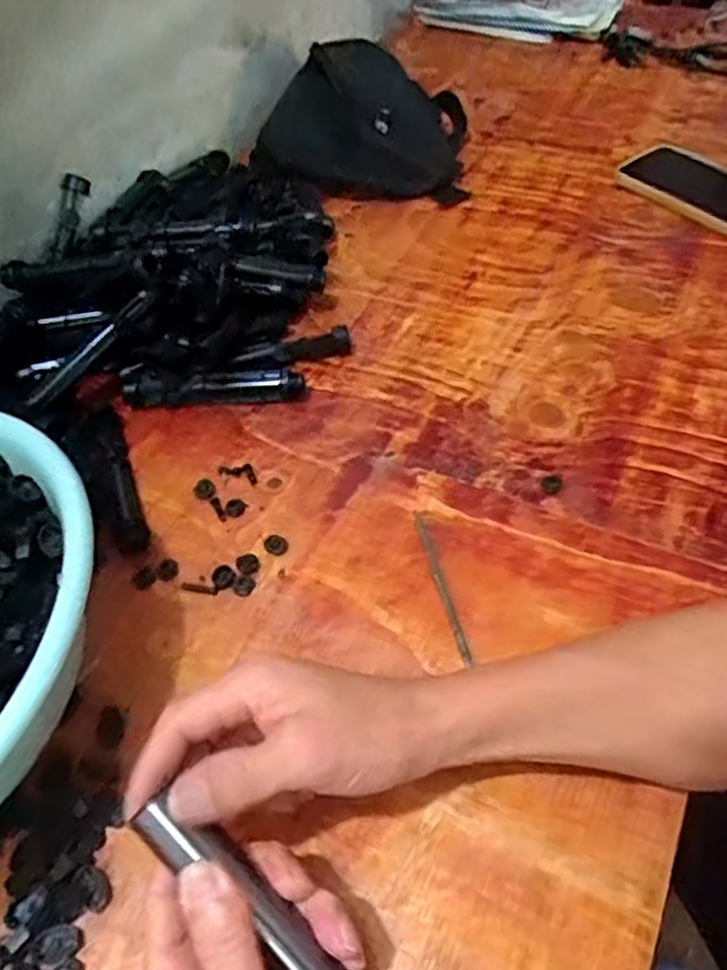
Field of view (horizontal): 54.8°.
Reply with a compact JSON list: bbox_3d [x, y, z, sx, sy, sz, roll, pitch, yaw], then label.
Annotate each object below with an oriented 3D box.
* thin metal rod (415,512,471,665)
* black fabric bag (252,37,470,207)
[{"bbox_3d":[0.049,0.063,0.444,0.006,0.004,0.112,-12,52,-4],"label":"thin metal rod"},{"bbox_3d":[0.004,-0.396,0.768,0.226,0.101,0.203,9,53,12],"label":"black fabric bag"}]

